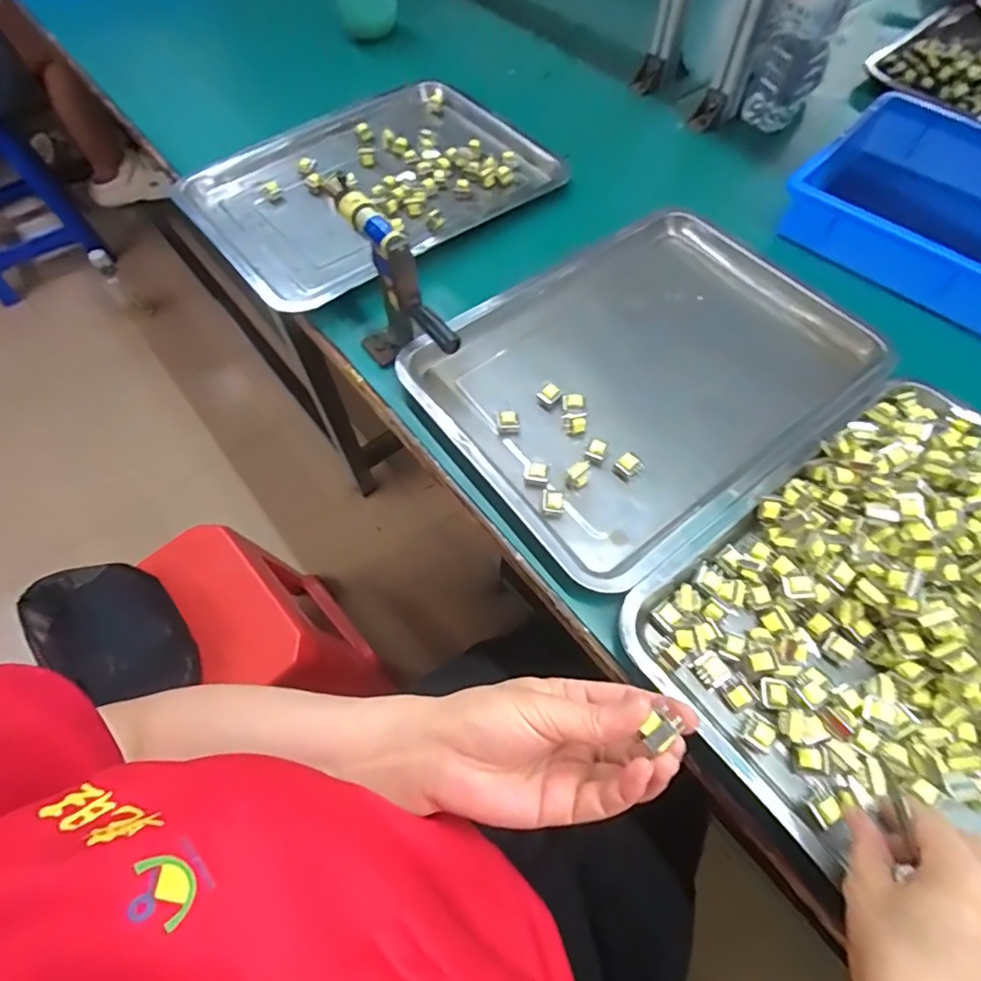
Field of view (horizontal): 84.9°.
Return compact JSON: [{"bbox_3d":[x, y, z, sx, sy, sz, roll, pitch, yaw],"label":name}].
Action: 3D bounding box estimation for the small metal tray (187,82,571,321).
[{"bbox_3d":[-0.136,-0.363,0.633,0.390,0.026,0.290,-35,68,-17],"label":"small metal tray"}]

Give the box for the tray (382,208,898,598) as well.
[{"bbox_3d":[0.148,-0.113,0.506,0.389,0.037,0.289,-35,66,-17],"label":"tray"}]

